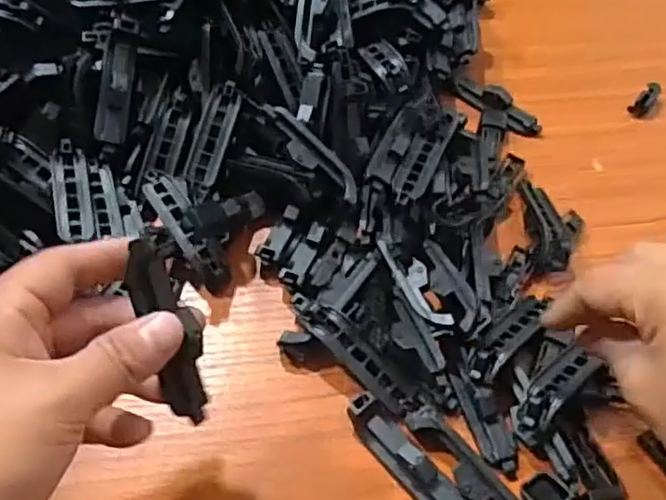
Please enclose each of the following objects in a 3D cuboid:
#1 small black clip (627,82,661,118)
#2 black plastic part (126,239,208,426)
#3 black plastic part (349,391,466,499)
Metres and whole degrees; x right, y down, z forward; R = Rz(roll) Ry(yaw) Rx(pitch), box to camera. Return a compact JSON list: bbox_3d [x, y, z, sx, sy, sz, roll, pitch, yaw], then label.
[{"bbox_3d":[0.215,-0.102,0.467,0.012,0.015,0.027,36,61,21],"label":"small black clip"},{"bbox_3d":[-0.059,0.031,0.250,0.019,0.070,0.015,-17,14,-14],"label":"black plastic part"},{"bbox_3d":[0.036,0.098,0.315,0.018,0.016,0.074,-35,63,-24],"label":"black plastic part"}]

